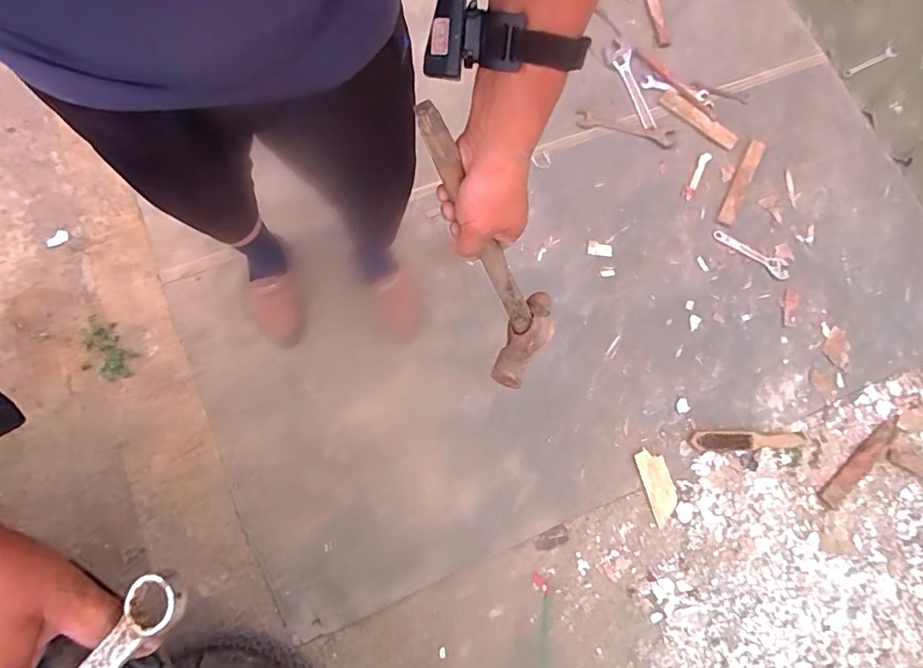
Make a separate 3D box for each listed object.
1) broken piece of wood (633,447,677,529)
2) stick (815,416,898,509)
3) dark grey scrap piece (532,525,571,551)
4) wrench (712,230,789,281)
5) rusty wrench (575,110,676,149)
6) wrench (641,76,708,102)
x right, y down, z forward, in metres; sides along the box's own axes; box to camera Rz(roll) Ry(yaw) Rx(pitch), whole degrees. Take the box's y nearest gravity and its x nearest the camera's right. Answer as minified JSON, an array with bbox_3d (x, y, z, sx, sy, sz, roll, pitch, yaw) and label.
[{"bbox_3d":[0.415,0.318,1.057,0.060,0.011,0.152,-16,77,-5],"label":"broken piece of wood"},{"bbox_3d":[0.877,0.283,1.108,0.260,0.010,0.053,-42,81,-10],"label":"stick"},{"bbox_3d":[0.184,0.420,1.035,0.075,0.007,0.036,-21,78,-6],"label":"dark grey scrap piece"},{"bbox_3d":[0.695,-0.196,1.203,0.190,0.009,0.047,35,78,7],"label":"wrench"},{"bbox_3d":[0.419,-0.525,1.294,0.251,0.019,0.051,15,76,2],"label":"rusty wrench"},{"bbox_3d":[0.562,-0.644,1.323,0.181,0.013,0.034,14,76,2],"label":"wrench"}]

